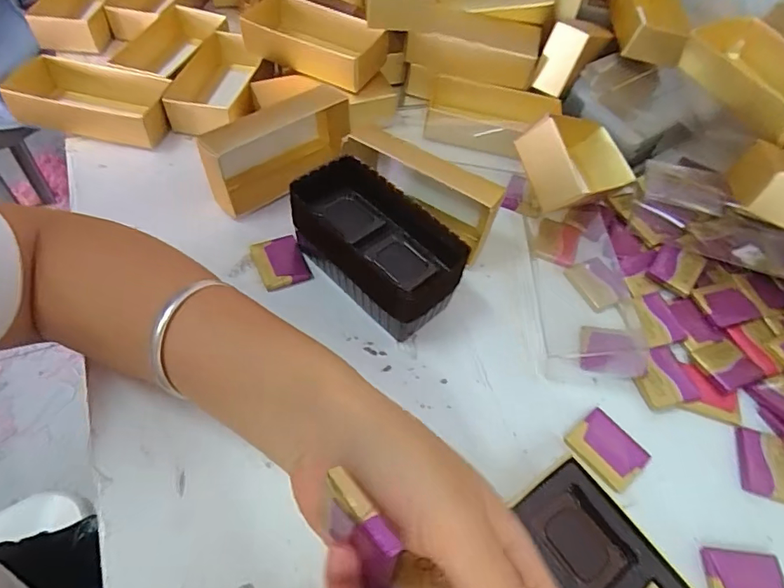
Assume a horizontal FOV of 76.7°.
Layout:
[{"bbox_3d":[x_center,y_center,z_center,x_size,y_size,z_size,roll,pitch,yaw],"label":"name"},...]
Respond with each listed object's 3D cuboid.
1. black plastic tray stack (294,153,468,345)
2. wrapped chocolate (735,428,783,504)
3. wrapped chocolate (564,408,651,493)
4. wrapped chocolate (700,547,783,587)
[{"bbox_3d":[-0.012,-0.030,0.330,0.121,0.055,0.065,39,61,21],"label":"black plastic tray stack"},{"bbox_3d":[0.223,0.102,0.293,0.034,0.004,0.039,13,55,5],"label":"wrapped chocolate"},{"bbox_3d":[0.126,0.090,0.288,0.034,0.005,0.040,-35,64,-25],"label":"wrapped chocolate"},{"bbox_3d":[0.182,0.150,0.254,0.040,0.006,0.032,5,55,-1],"label":"wrapped chocolate"}]

